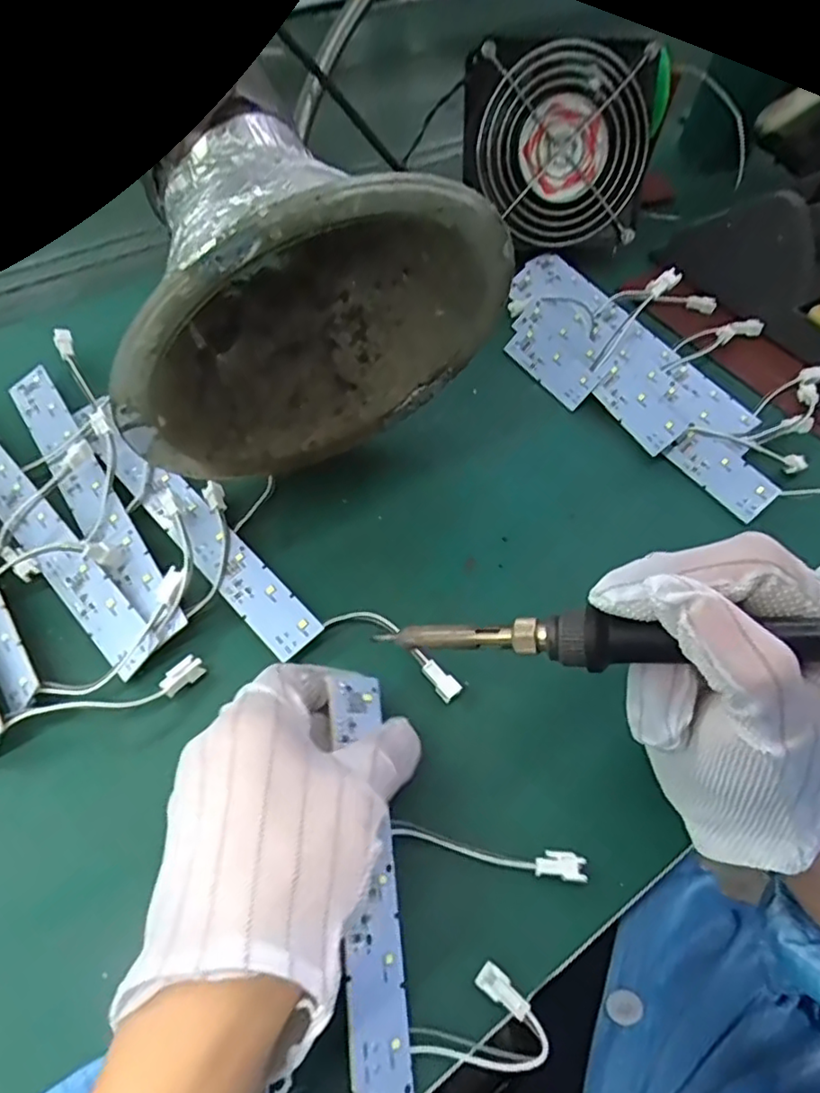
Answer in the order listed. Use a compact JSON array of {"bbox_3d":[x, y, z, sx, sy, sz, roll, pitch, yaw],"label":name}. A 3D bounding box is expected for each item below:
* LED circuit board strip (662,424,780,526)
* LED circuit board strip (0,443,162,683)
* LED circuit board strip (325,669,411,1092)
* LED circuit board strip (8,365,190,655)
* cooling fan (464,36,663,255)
[{"bbox_3d":[0.174,-0.043,0.358,0.025,0.004,0.061,-50,64,18],"label":"LED circuit board strip"},{"bbox_3d":[-0.184,-0.010,0.313,0.190,0.005,0.026,42,90,21],"label":"LED circuit board strip"},{"bbox_3d":[-0.012,0.142,0.220,0.024,0.004,0.195,13,60,-38],"label":"LED circuit board strip"},{"bbox_3d":[-0.164,-0.027,0.326,0.023,0.006,0.193,-38,65,-4],"label":"LED circuit board strip"},{"bbox_3d":[0.102,-0.271,0.437,0.126,0.120,0.034,-1,27,-4],"label":"cooling fan"}]

